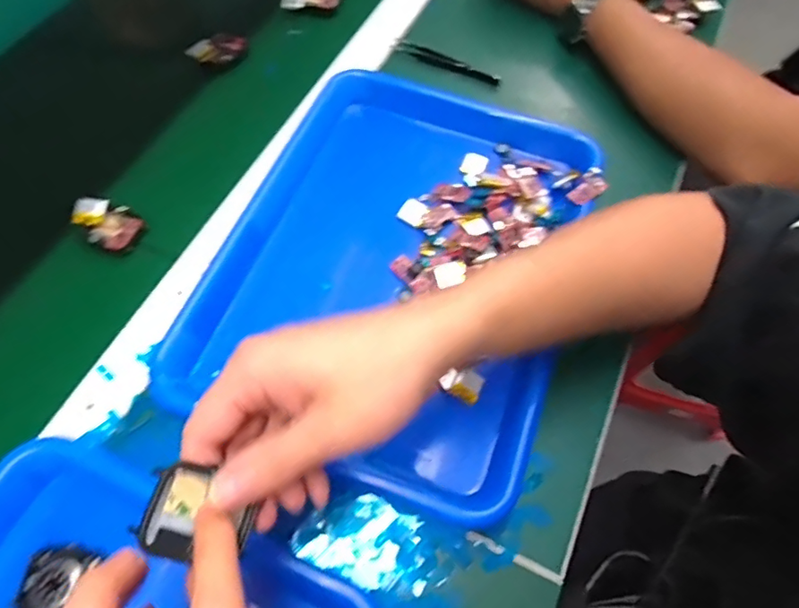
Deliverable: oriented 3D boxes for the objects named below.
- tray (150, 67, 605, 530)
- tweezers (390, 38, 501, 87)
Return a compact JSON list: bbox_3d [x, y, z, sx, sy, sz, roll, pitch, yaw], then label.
[{"bbox_3d":[0.002,-0.035,0.404,0.245,0.032,0.324,19,64,8],"label":"tray"},{"bbox_3d":[0.045,-0.239,0.523,0.113,0.010,0.014,26,65,11],"label":"tweezers"}]

